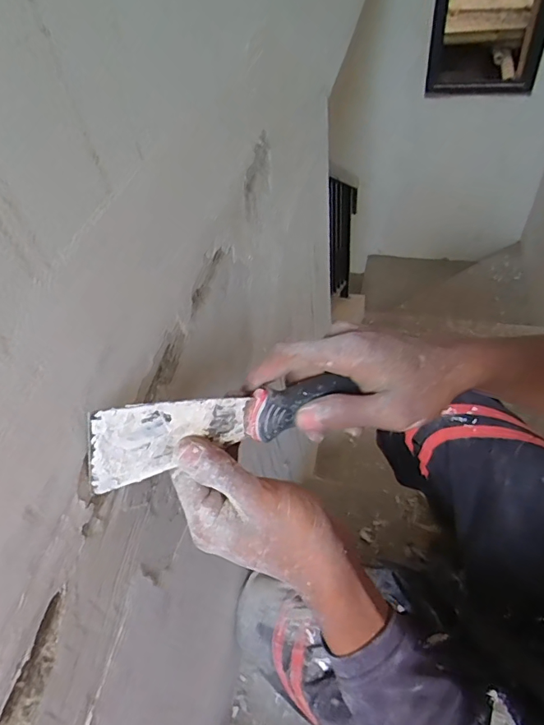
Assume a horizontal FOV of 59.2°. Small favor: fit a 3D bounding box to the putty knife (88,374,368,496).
[{"bbox_3d":[-0.027,0.029,0.274,0.150,0.045,0.024,-11,31,-30],"label":"putty knife"}]

